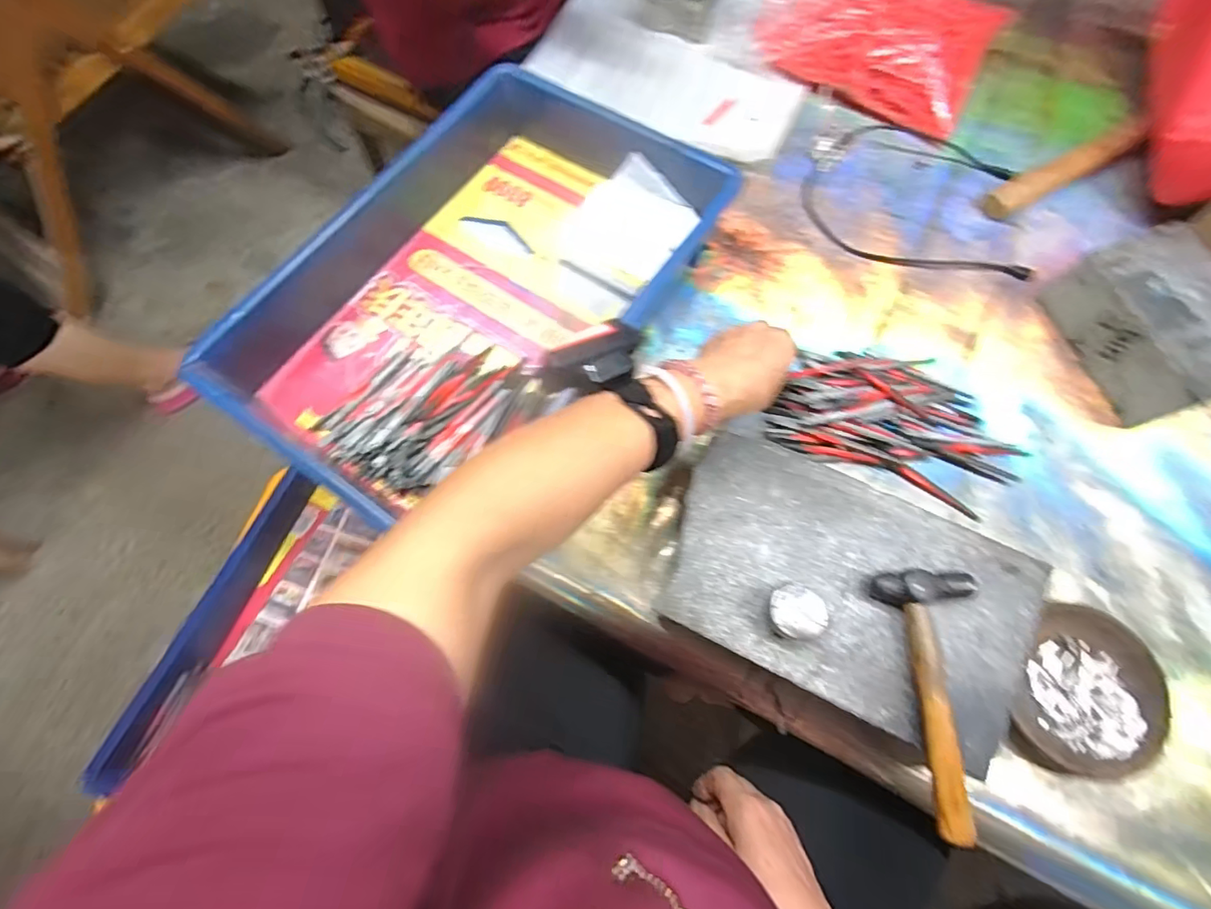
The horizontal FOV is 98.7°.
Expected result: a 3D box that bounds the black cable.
[{"bbox_3d":[0.316,-0.270,0.533,0.216,0.018,0.176,10,72,6],"label":"black cable"}]

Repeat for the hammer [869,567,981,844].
[{"bbox_3d":[0.215,0.150,0.323,0.058,0.018,0.152,-5,71,0],"label":"hammer"}]

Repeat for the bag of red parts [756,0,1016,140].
[{"bbox_3d":[0.300,-0.456,0.571,0.230,0.067,0.130,33,75,13],"label":"bag of red parts"}]

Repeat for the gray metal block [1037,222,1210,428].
[{"bbox_3d":[0.473,-0.111,0.443,0.101,0.071,0.148,-20,71,-5],"label":"gray metal block"}]

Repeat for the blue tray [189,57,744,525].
[{"bbox_3d":[-0.119,-0.149,0.478,0.284,0.076,0.450,38,76,14],"label":"blue tray"}]

